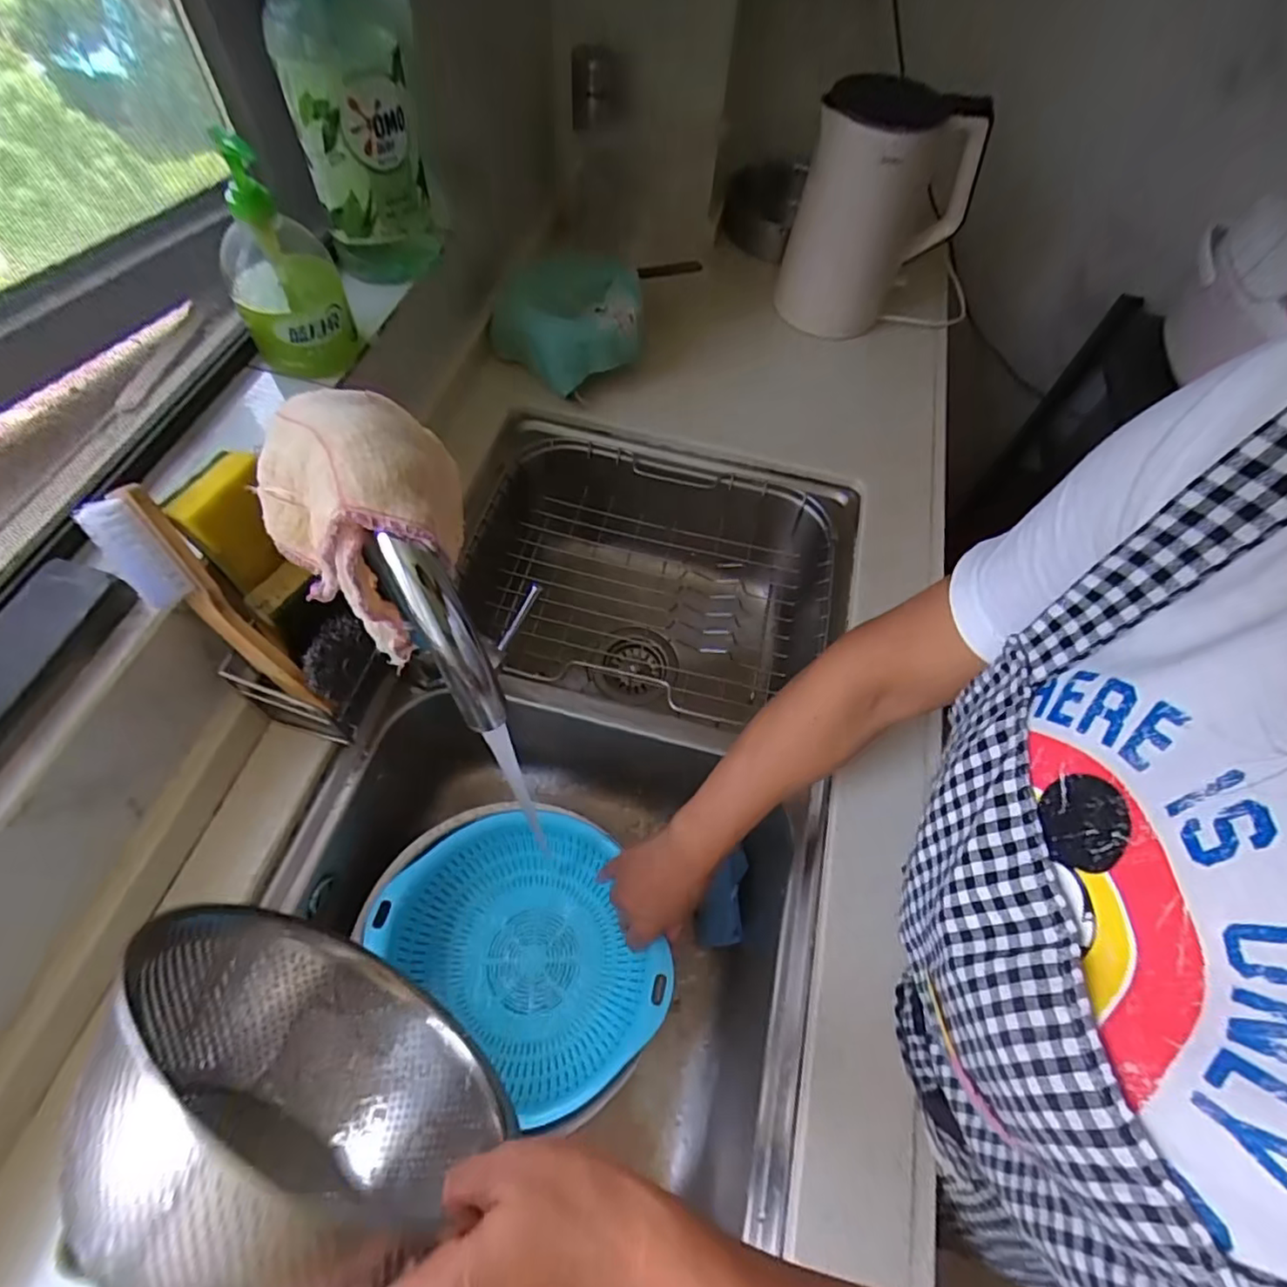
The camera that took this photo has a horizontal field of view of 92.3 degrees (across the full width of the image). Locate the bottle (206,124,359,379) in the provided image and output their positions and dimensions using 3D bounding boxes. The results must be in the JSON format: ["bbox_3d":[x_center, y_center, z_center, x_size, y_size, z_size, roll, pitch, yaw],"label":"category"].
[{"bbox_3d":[-0.274,-0.281,0.462,0.080,0.149,0.068,-26,66,-18],"label":"bottle"}]

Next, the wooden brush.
[{"bbox_3d":[-0.291,-0.019,0.424,0.028,0.186,0.042,10,51,47],"label":"wooden brush"}]

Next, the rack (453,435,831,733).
[{"bbox_3d":[0.007,-0.066,0.692,0.387,0.096,0.312,10,60,1],"label":"rack"}]

